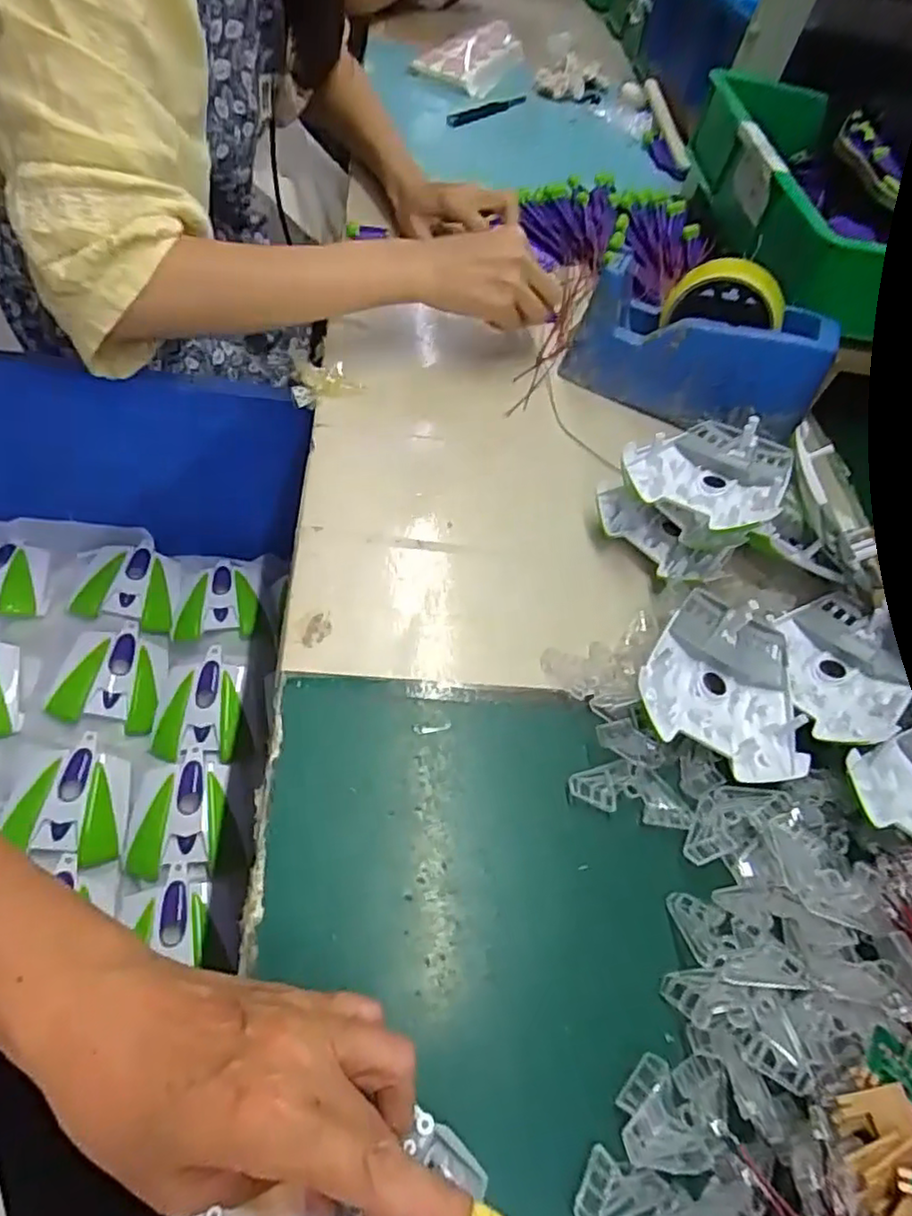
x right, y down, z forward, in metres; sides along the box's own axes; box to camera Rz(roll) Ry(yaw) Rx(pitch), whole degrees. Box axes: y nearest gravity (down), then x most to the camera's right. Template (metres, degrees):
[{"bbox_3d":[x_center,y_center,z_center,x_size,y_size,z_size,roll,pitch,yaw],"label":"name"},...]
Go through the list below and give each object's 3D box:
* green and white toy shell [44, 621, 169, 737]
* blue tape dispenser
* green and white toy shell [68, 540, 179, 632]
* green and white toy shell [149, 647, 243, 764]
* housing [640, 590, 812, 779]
[{"bbox_3d":[-0.317,0.061,0.621,0.091,0.036,0.105,6,54,-7],"label":"green and white toy shell"},{"bbox_3d":[0.202,-0.219,0.541,0.193,0.096,0.071,28,55,8],"label":"blue tape dispenser"},{"bbox_3d":[-0.333,-0.022,0.677,0.088,0.029,0.092,1,55,-11],"label":"green and white toy shell"},{"bbox_3d":[-0.240,0.090,0.624,0.074,0.032,0.102,3,55,-9],"label":"green and white toy shell"},{"bbox_3d":[0.165,0.044,0.398,0.095,0.027,0.104,31,55,11],"label":"housing"}]

